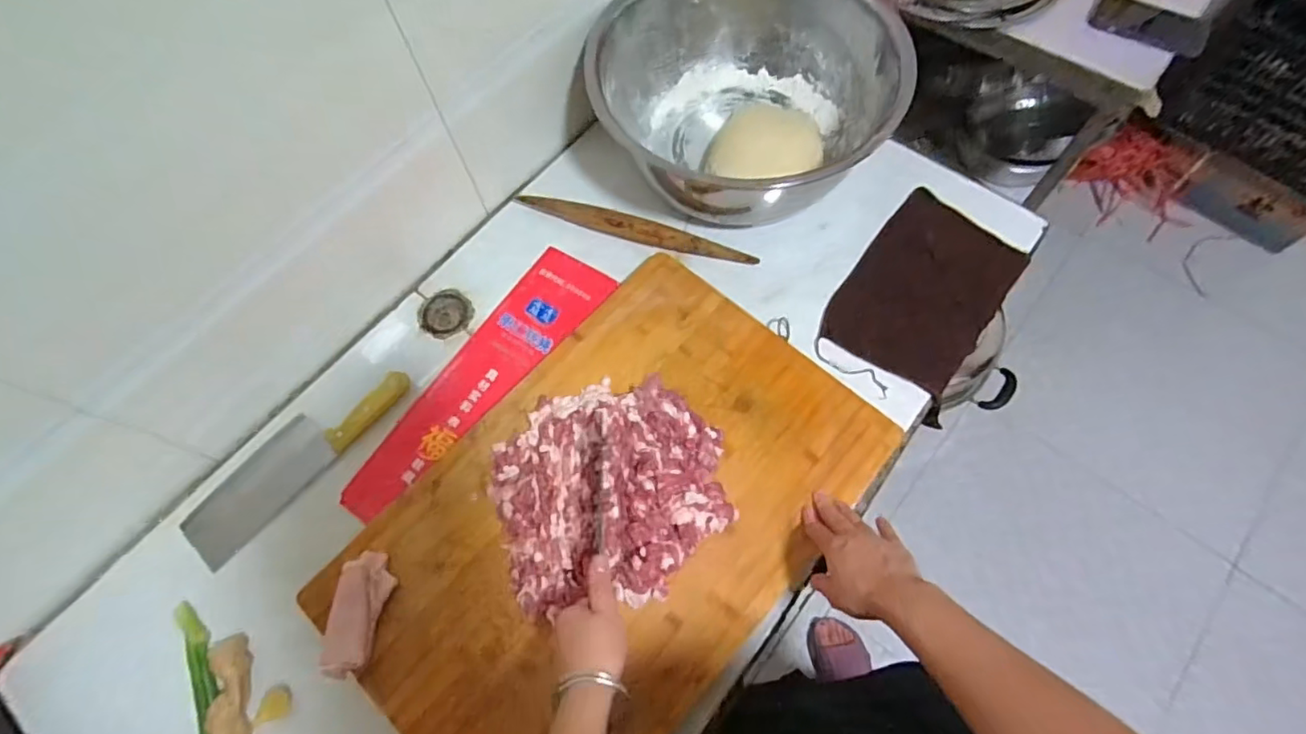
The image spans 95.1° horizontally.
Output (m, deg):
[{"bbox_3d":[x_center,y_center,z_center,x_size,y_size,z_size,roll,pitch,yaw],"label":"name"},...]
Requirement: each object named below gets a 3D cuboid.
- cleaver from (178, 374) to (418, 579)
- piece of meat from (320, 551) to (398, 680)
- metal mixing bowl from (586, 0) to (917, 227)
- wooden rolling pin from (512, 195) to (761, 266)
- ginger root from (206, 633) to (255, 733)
[{"bbox_3d":[-0.410,0.096,0.683,0.077,0.029,0.280,40,74,18],"label":"cleaver"},{"bbox_3d":[-0.294,0.244,0.592,0.049,0.019,0.113,6,67,6],"label":"piece of meat"},{"bbox_3d":[0.104,-0.364,0.792,0.358,0.169,0.340,-1,66,3],"label":"metal mixing bowl"},{"bbox_3d":[-0.028,-0.183,0.782,0.328,0.019,0.027,17,68,11],"label":"wooden rolling pin"},{"bbox_3d":[-0.412,0.335,0.582,0.032,0.033,0.141,-25,67,-7],"label":"ginger root"}]

